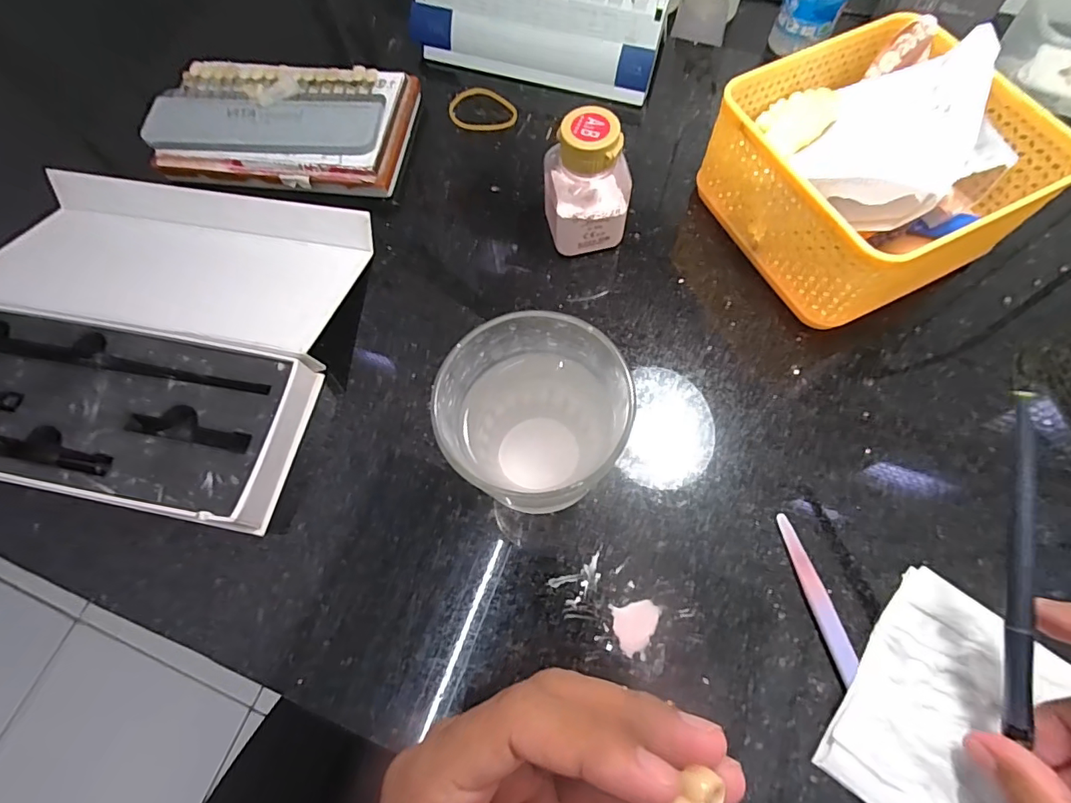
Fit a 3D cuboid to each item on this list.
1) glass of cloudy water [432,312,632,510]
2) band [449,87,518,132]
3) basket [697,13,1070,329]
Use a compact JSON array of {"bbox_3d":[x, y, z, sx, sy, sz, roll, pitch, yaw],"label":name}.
[{"bbox_3d":[0.005,0.010,0.209,0.063,0.096,0.076,22,71,10],"label":"glass of cloudy water"},{"bbox_3d":[-0.037,-0.201,0.342,0.048,0.004,0.038,42,76,17],"label":"band"},{"bbox_3d":[0.178,-0.126,0.266,0.129,0.076,0.133,-29,70,-9],"label":"basket"}]

